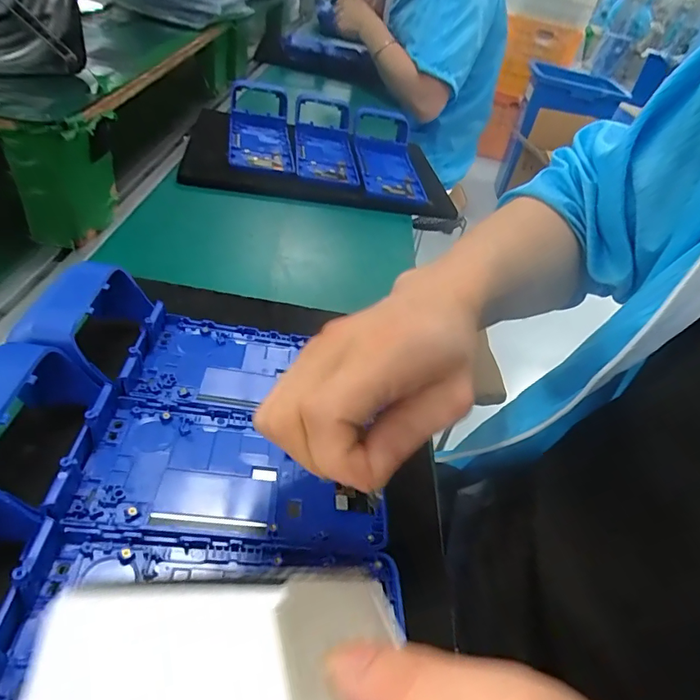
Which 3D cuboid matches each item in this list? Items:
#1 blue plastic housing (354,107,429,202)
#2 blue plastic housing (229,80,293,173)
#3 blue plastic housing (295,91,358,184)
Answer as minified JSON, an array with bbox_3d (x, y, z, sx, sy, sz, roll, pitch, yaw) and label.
[{"bbox_3d":[0.055,-0.283,0.665,0.087,0.049,0.225,6,41,-10],"label":"blue plastic housing"},{"bbox_3d":[-0.124,-0.309,0.650,0.085,0.068,0.247,-1,40,-10],"label":"blue plastic housing"},{"bbox_3d":[-0.034,-0.296,0.660,0.085,0.051,0.228,5,41,-11],"label":"blue plastic housing"}]

